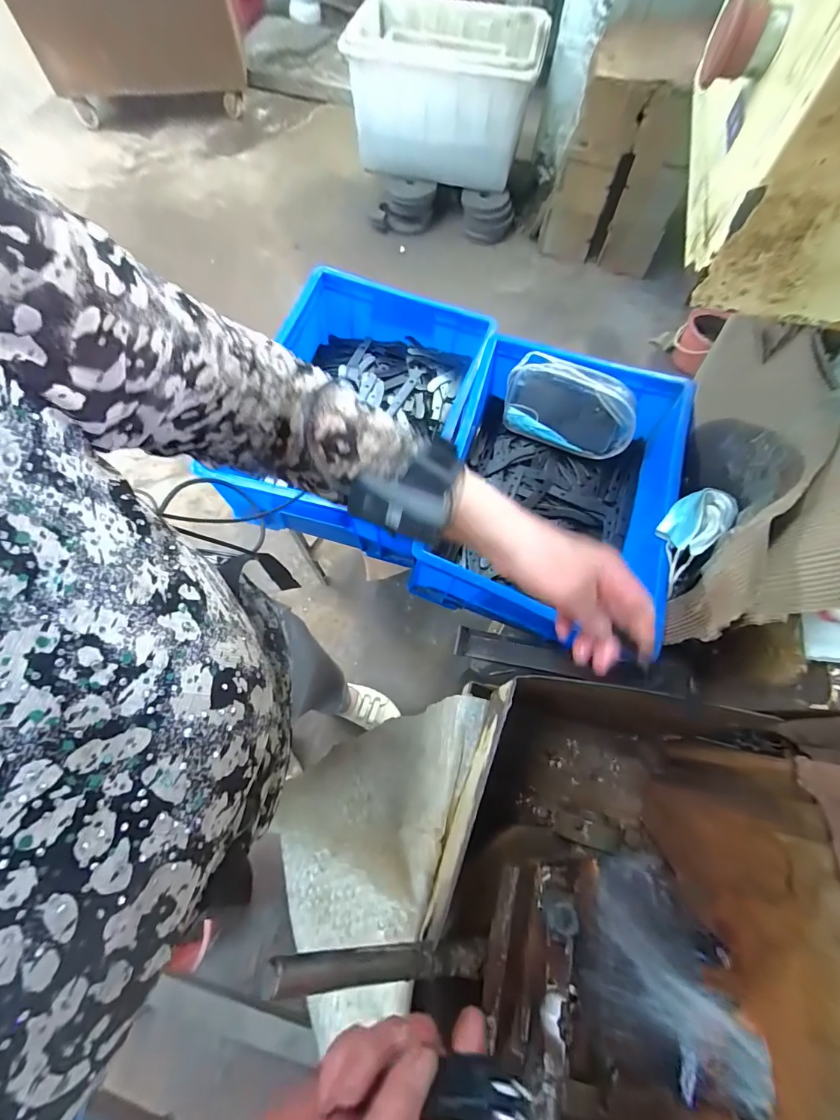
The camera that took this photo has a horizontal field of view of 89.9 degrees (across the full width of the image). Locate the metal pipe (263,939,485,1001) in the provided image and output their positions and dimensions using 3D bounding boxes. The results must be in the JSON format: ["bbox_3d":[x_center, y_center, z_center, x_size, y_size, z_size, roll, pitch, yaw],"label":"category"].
[{"bbox_3d":[-0.021,0.282,0.292,0.181,0.014,0.021,29,68,-31],"label":"metal pipe"}]

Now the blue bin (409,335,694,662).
[{"bbox_3d":[0.193,-0.105,0.622,0.301,0.162,0.397,20,71,4],"label":"blue bin"}]

